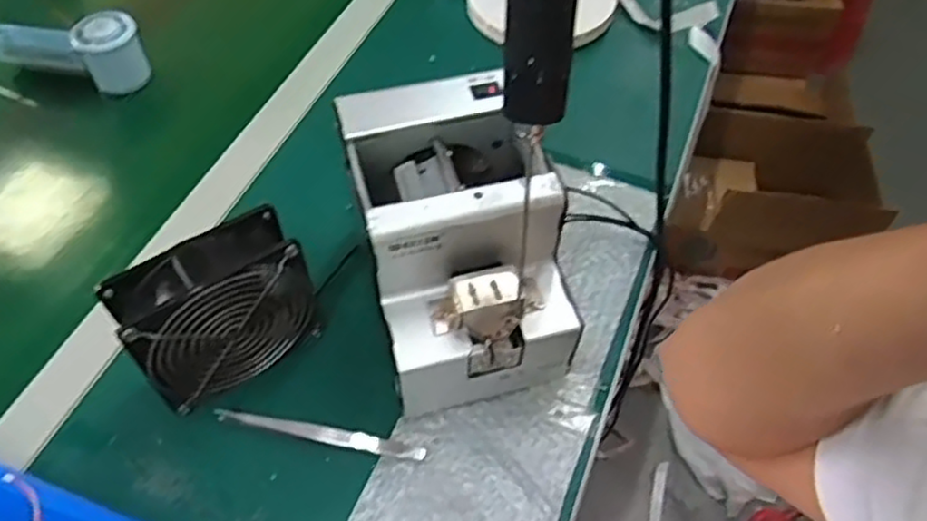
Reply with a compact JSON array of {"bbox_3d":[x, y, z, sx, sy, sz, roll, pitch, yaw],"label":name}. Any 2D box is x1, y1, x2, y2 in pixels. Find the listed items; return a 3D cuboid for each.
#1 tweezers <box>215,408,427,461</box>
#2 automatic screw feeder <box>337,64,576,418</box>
[{"bbox_3d":[-0.098,0.119,0.488,0.144,0.006,0.011,10,56,5],"label":"tweezers"},{"bbox_3d":[-0.006,-0.015,0.498,0.123,0.143,0.187,-13,57,-10],"label":"automatic screw feeder"}]

